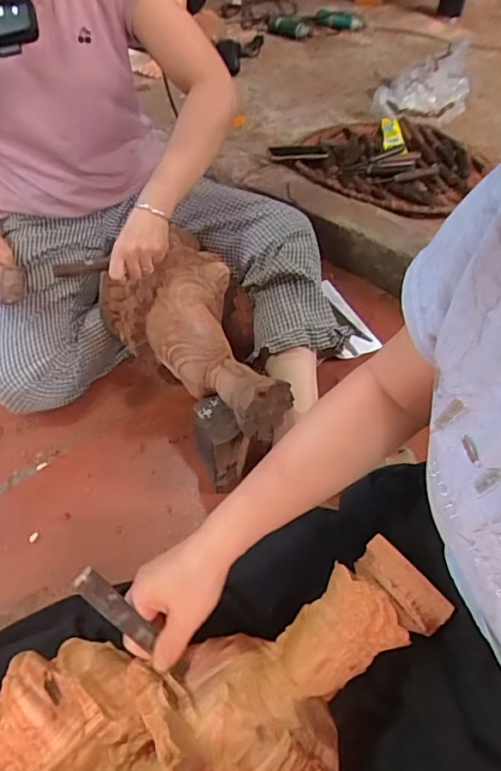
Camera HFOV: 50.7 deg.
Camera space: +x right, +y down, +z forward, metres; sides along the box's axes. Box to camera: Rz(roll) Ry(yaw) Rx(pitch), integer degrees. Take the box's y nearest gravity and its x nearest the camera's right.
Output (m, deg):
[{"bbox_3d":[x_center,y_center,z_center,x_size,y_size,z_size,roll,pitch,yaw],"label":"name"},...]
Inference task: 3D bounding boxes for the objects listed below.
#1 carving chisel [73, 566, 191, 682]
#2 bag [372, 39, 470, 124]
[{"bbox_3d":[-0.097,0.202,0.446,0.013,0.141,0.021,-12,33,45],"label":"carving chisel"},{"bbox_3d":[0.526,-0.906,1.590,0.256,0.139,0.290,19,51,14],"label":"bag"}]

